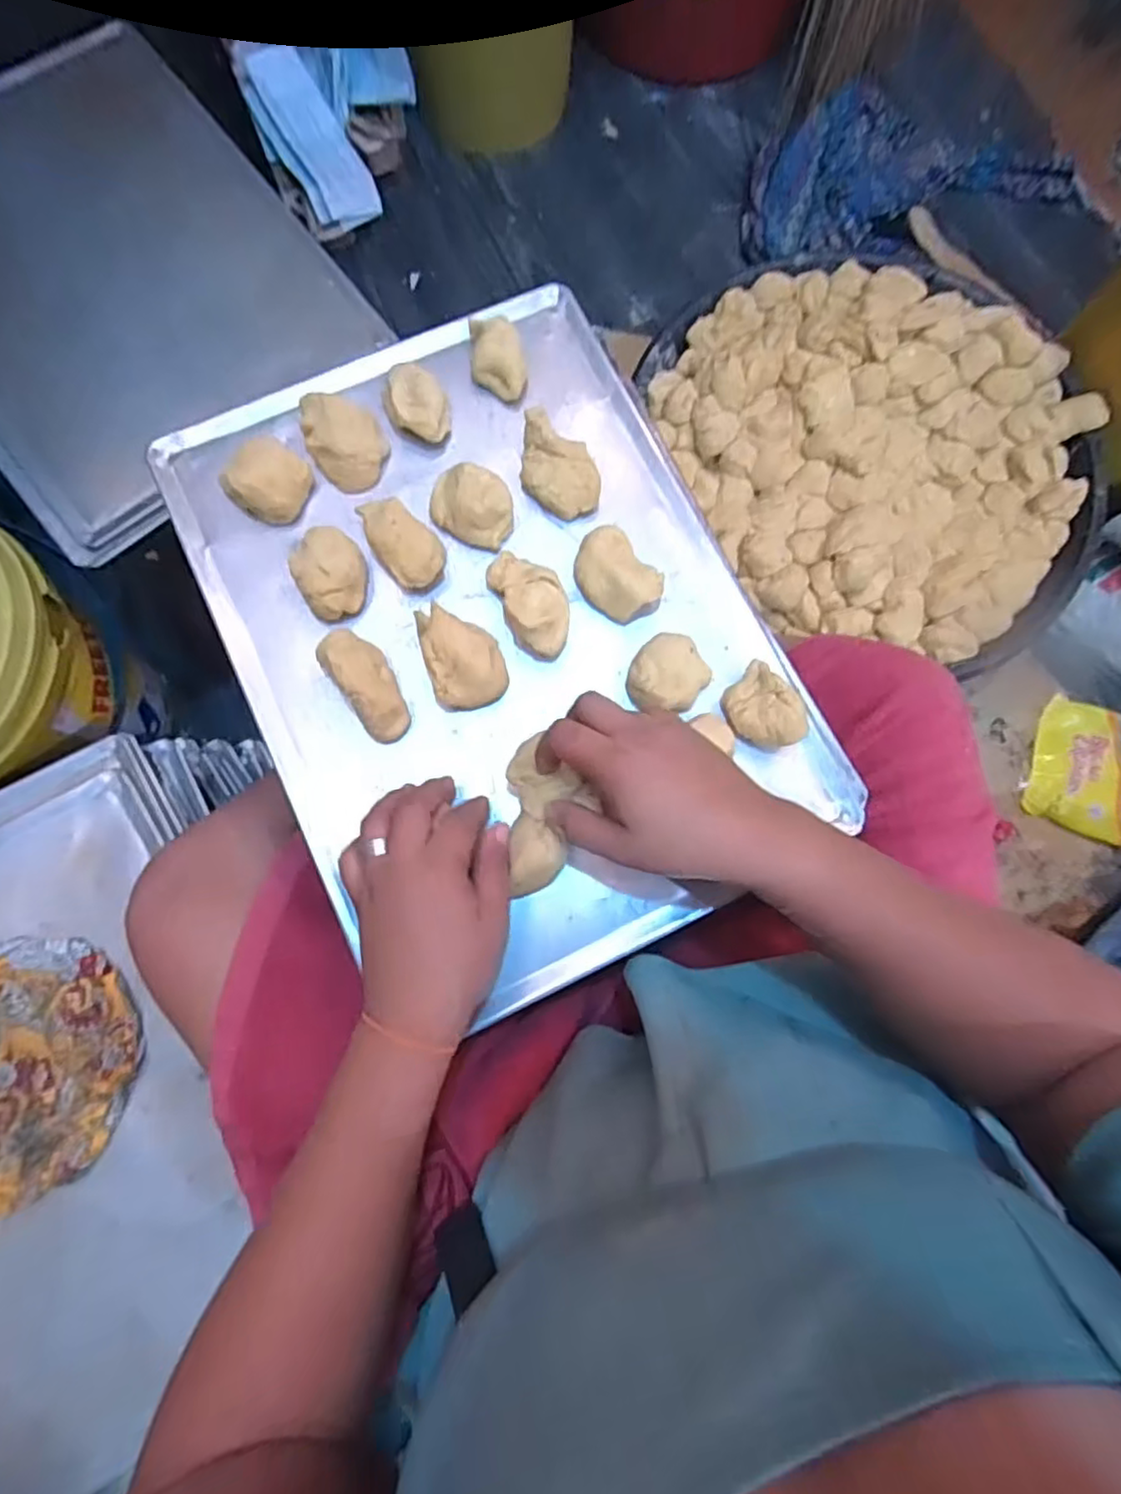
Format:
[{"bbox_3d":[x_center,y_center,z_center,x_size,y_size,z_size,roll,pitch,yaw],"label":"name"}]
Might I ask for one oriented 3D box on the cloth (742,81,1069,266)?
[{"bbox_3d":[0.532,-0.878,1.007,0.531,0.065,0.235,-13,78,-3],"label":"cloth"}]

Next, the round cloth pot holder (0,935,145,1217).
[{"bbox_3d":[-0.419,0.248,0.506,0.182,0.010,0.178,1,76,-5],"label":"round cloth pot holder"}]

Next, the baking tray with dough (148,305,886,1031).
[{"bbox_3d":[-0.039,-0.080,0.437,0.328,0.042,0.438,-25,79,-5],"label":"baking tray with dough"}]

